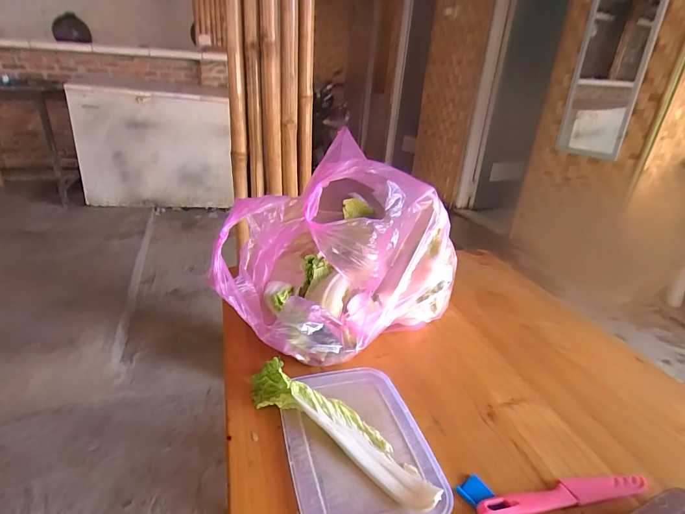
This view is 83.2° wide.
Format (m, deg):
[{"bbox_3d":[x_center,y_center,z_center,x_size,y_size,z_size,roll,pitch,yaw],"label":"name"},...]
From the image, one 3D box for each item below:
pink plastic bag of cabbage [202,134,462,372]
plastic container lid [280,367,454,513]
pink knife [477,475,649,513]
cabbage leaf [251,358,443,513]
[{"bbox_3d":[-0.026,-0.018,0.566,0.330,0.244,0.269,-13,30,-31],"label":"pink plastic bag of cabbage"},{"bbox_3d":[0.014,0.186,0.397,0.140,0.015,0.198,-5,27,-18],"label":"plastic container lid"},{"bbox_3d":[0.203,0.219,0.354,0.175,0.014,0.022,-3,26,-13],"label":"pink knife"},{"bbox_3d":[-0.006,0.171,0.396,0.226,0.037,0.053,20,30,31],"label":"cabbage leaf"}]

